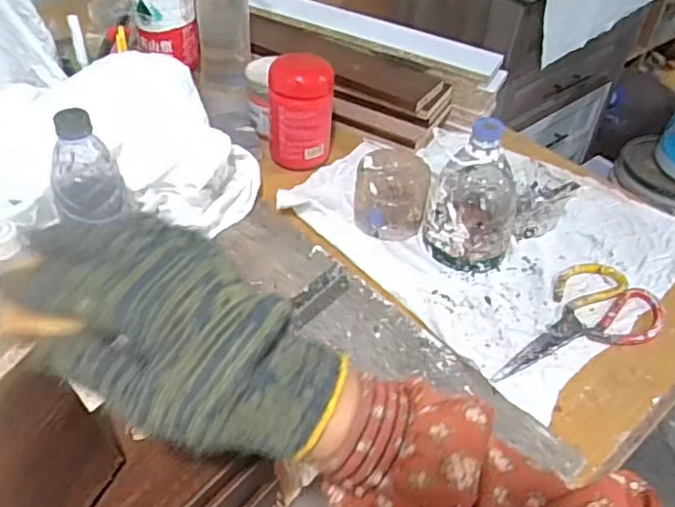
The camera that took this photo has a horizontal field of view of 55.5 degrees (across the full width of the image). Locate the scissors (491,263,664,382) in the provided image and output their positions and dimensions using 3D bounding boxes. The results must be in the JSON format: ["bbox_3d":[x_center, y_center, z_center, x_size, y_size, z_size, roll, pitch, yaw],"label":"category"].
[{"bbox_3d":[0.258,0.083,0.684,0.250,0.012,0.114,-29,58,-37],"label":"scissors"}]

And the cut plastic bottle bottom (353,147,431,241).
[{"bbox_3d":[0.066,-0.080,0.779,0.084,0.073,0.088,9,42,6],"label":"cut plastic bottle bottom"}]

